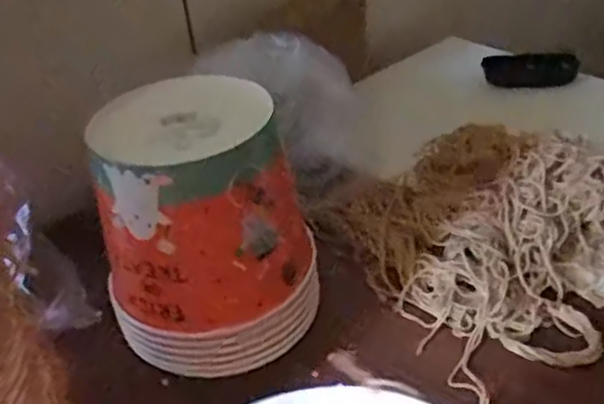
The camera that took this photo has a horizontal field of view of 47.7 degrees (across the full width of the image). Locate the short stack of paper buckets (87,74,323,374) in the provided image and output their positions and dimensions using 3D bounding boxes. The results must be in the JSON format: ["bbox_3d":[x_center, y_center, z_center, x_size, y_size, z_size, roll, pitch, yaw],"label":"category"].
[{"bbox_3d":[-0.079,0.014,0.506,0.138,0.163,0.145,-15,36,-12],"label":"short stack of paper buckets"}]

